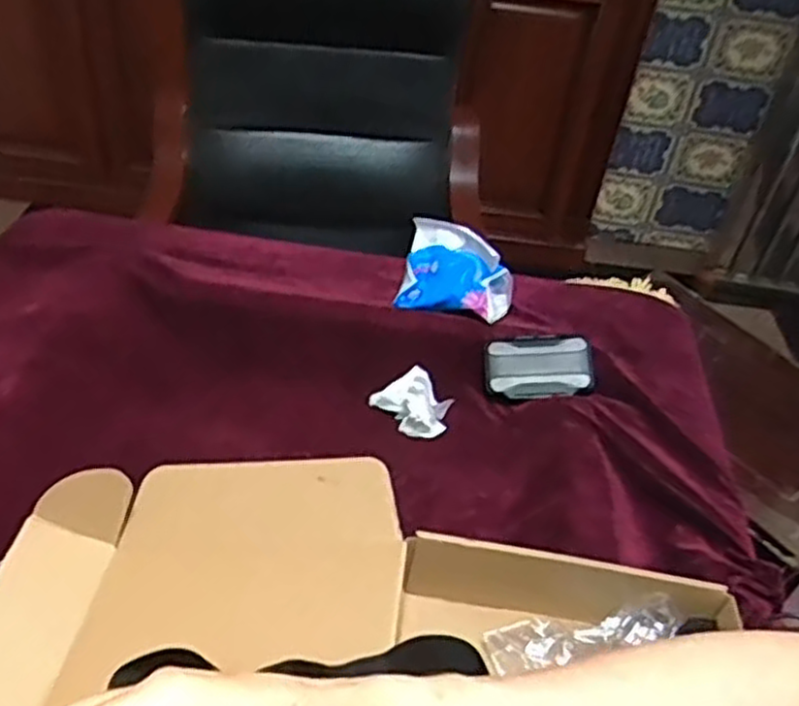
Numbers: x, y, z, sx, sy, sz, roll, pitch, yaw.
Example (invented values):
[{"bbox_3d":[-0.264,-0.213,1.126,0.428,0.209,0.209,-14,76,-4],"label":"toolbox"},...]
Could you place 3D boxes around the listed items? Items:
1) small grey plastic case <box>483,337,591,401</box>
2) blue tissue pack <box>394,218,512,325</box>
[{"bbox_3d":[0.165,0.016,0.933,0.121,0.022,0.079,-3,73,7],"label":"small grey plastic case"},{"bbox_3d":[0.073,-0.100,1.004,0.138,0.105,0.077,18,42,12],"label":"blue tissue pack"}]

